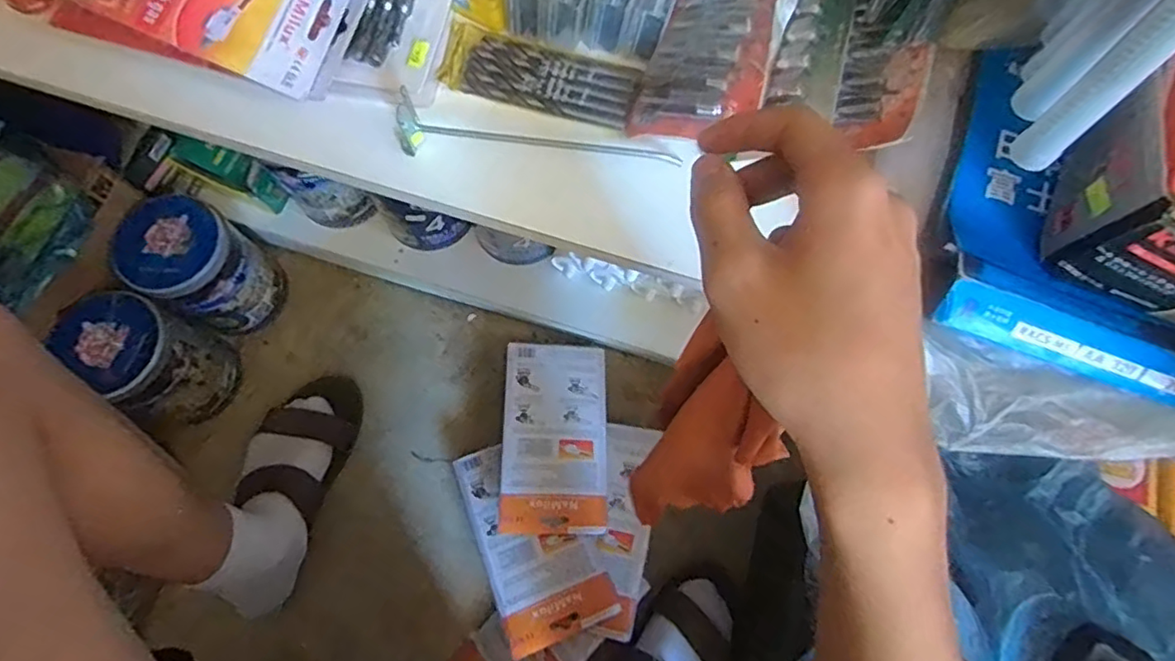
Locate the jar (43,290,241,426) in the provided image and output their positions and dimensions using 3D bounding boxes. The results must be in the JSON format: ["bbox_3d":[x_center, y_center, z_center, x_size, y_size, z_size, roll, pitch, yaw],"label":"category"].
[{"bbox_3d":[-0.493,0.034,0.713,0.113,0.175,0.101,31,75,9],"label":"jar"}]

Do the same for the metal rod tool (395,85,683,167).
[{"bbox_3d":[-0.036,-0.139,0.451,0.207,0.035,0.029,9,73,2],"label":"metal rod tool"}]

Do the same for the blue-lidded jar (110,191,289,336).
[{"bbox_3d":[-0.452,-0.070,0.743,0.111,0.168,0.109,0,73,0],"label":"blue-lidded jar"}]

